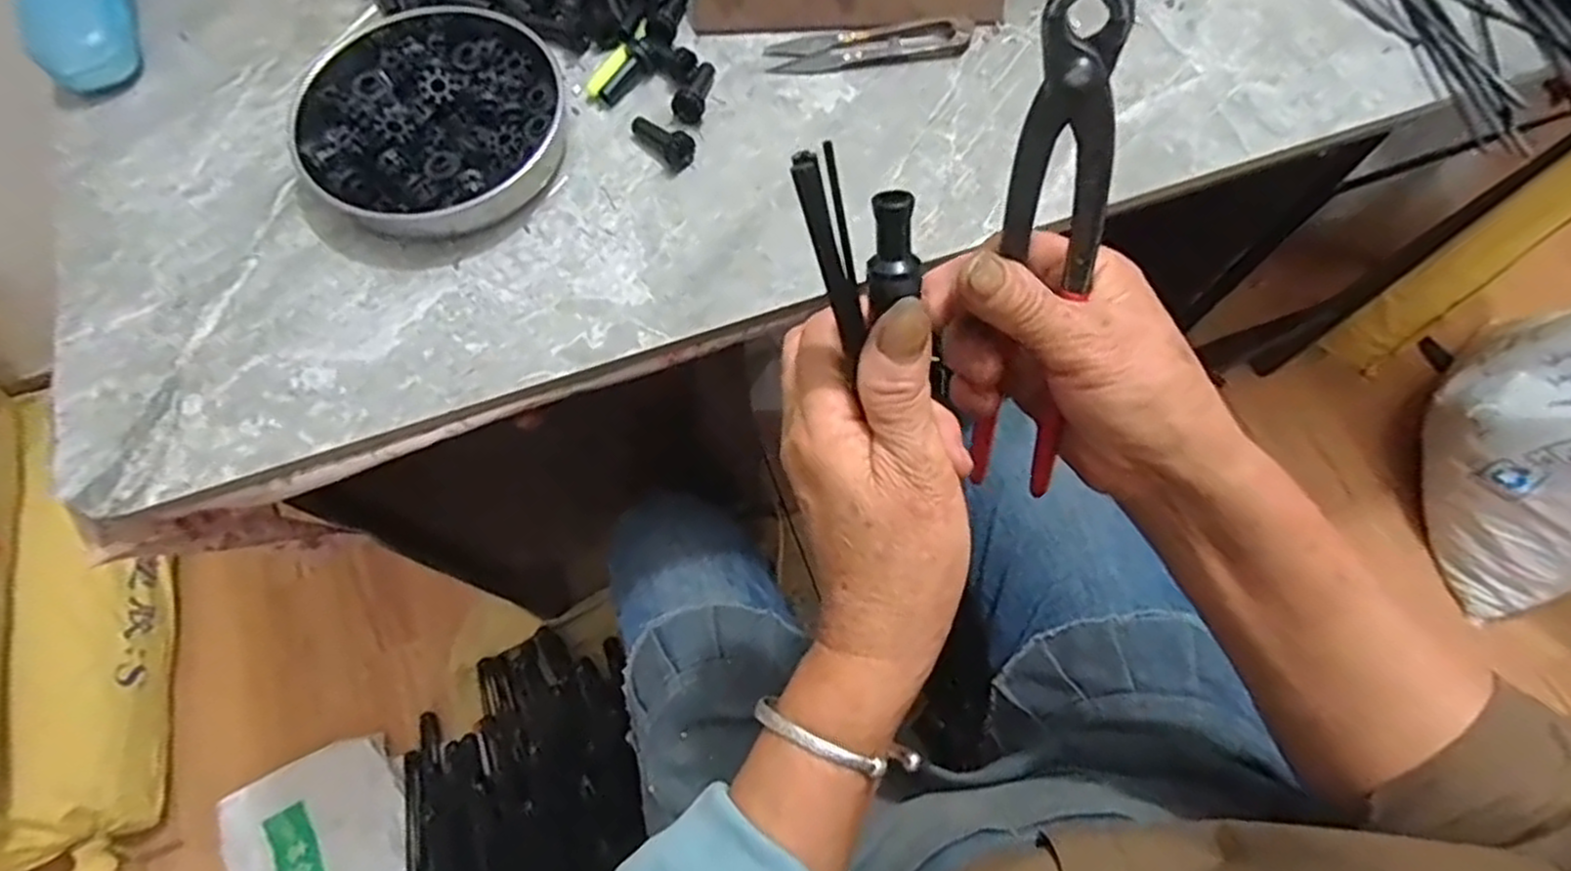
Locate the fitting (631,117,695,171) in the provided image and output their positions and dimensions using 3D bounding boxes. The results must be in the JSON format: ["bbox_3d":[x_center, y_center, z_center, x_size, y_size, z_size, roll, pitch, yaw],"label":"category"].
[{"bbox_3d":[-0.067,-0.161,0.409,0.041,0.014,0.015,37,74,13],"label":"fitting"}]

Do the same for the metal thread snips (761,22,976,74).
[{"bbox_3d":[0.047,-0.224,0.437,0.113,0.008,0.024,-5,69,-1],"label":"metal thread snips"}]

